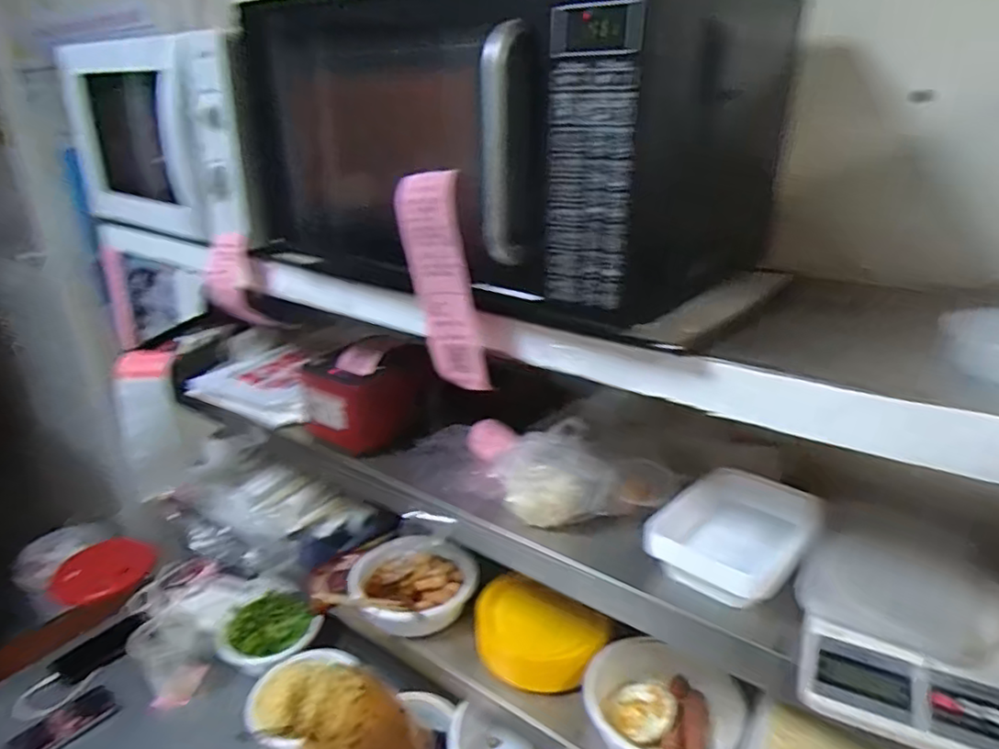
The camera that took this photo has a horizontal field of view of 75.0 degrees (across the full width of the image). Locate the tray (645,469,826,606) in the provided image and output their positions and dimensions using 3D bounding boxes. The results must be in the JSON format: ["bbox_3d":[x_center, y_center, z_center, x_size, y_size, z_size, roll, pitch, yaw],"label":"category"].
[{"bbox_3d":[0.238,0.151,0.638,0.124,0.044,0.177,16,29,36],"label":"tray"}]

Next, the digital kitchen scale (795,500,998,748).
[{"bbox_3d":[0.337,0.190,0.538,0.161,0.044,0.254,8,25,23],"label":"digital kitchen scale"}]

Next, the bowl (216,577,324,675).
[{"bbox_3d":[-0.394,0.416,1.089,0.145,0.058,0.165,-20,28,-35],"label":"bowl"}]

